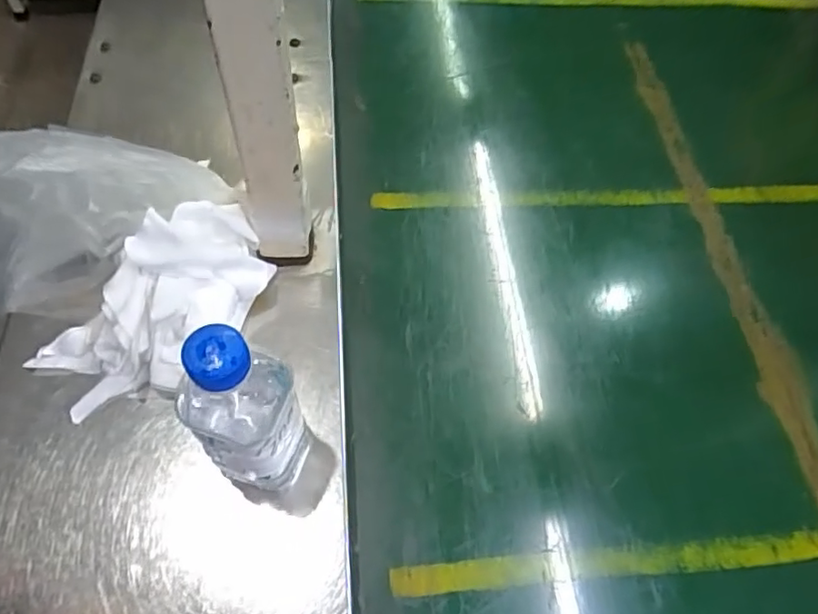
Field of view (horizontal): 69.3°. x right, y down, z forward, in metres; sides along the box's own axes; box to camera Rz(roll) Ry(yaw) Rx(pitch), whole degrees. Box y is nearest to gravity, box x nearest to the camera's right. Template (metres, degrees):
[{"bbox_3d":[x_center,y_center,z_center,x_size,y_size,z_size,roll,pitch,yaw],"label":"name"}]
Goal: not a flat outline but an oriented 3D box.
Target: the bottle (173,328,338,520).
[{"bbox_3d":[-0.091,0.080,0.369,0.066,0.183,0.070,2,59,-3],"label":"bottle"}]

